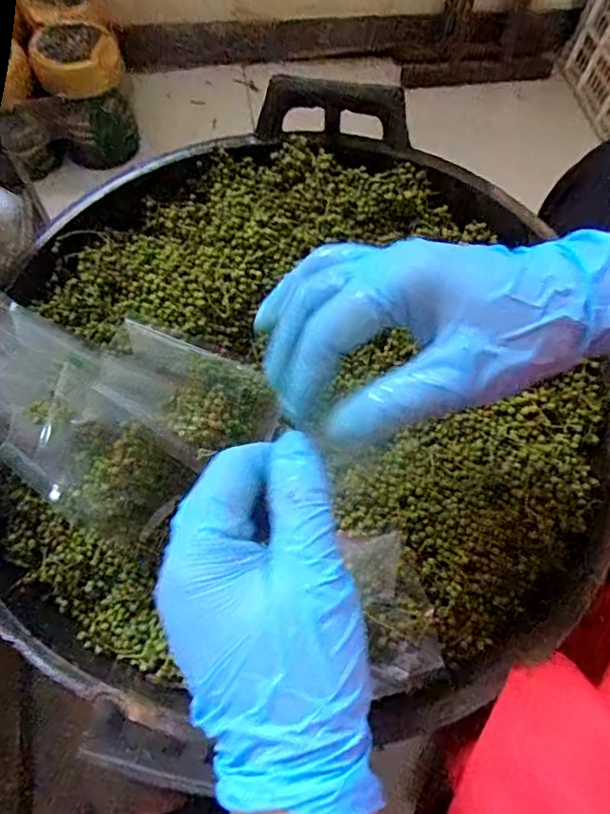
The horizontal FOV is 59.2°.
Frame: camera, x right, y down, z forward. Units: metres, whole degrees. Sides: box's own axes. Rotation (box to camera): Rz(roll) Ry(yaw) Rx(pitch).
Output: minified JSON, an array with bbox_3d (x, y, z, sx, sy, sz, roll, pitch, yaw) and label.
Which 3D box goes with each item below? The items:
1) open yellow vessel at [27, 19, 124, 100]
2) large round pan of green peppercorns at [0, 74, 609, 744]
[{"bbox_3d":[-0.356,-0.545,0.841,0.124,0.063,0.136,-10,66,-8],"label":"open yellow vessel"},{"bbox_3d":[-0.006,-0.022,0.406,0.452,0.118,0.446,1,65,-3],"label":"large round pan of green peppercorns"}]

